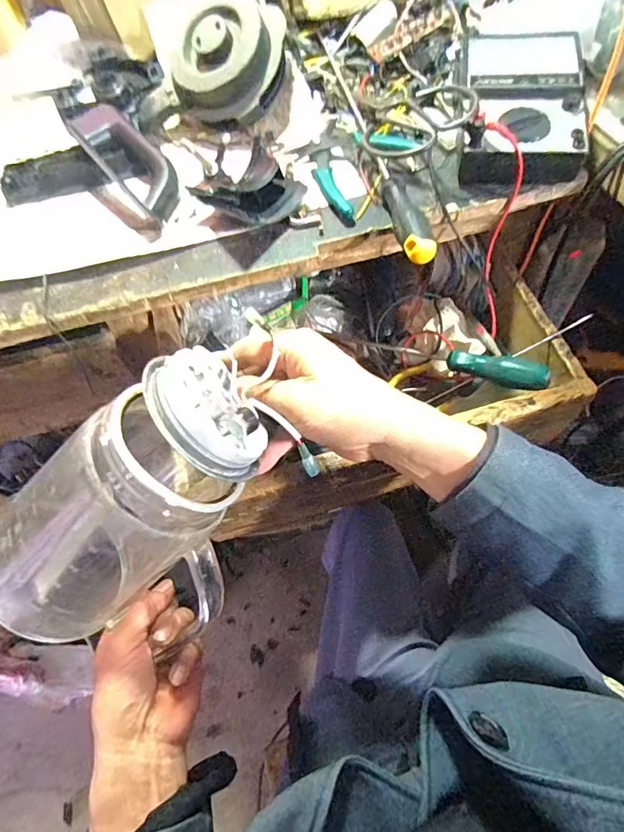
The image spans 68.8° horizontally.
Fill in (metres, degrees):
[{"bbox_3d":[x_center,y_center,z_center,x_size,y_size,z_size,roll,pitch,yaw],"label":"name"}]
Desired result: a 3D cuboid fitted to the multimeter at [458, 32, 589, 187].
[{"bbox_3d":[0.204,-0.305,0.440,0.107,0.047,0.208,7,62,7],"label":"multimeter"}]

